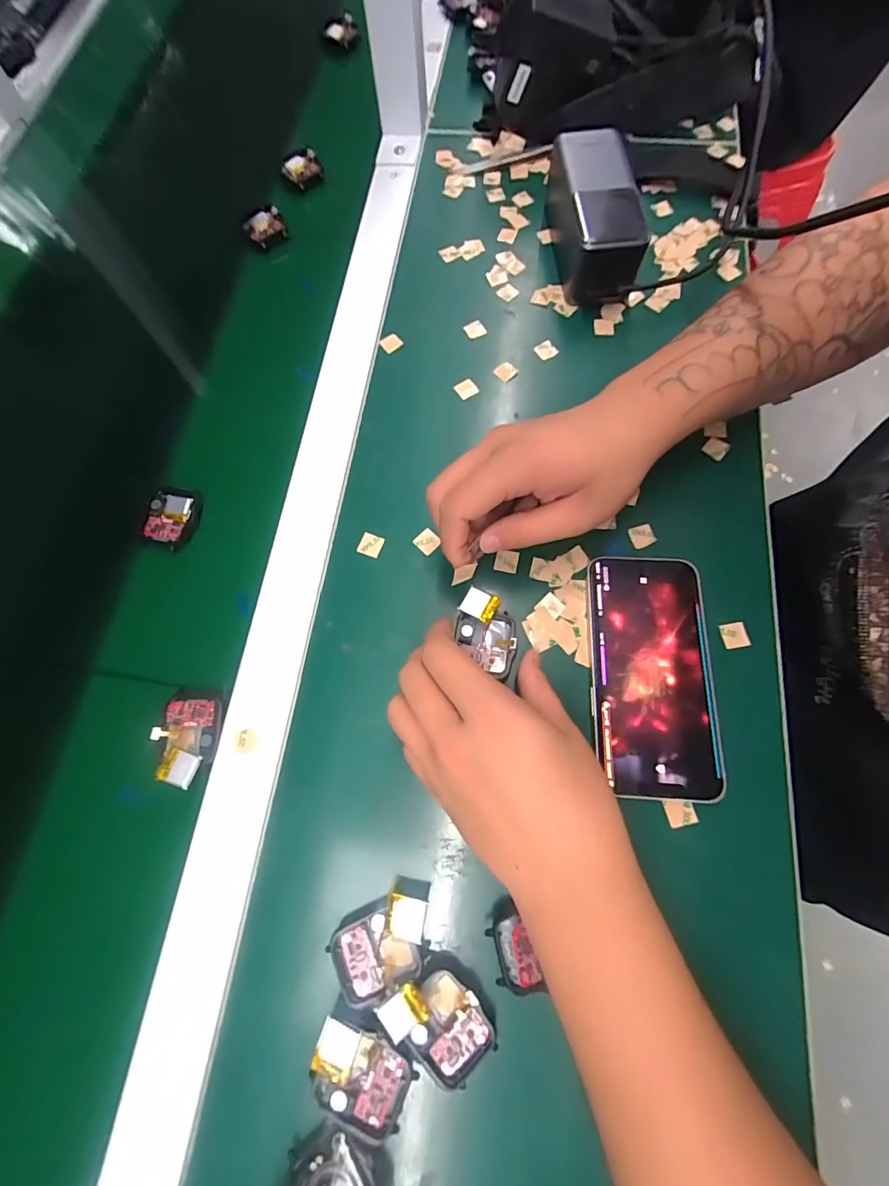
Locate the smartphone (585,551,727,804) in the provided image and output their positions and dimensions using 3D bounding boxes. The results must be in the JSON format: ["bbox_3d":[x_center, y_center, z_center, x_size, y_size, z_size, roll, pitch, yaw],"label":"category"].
[{"bbox_3d":[0.127,0.046,0.277,0.071,0.008,0.144,3,71,3],"label":"smartphone"}]

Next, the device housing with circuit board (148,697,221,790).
[{"bbox_3d":[-0.159,0.089,0.276,0.037,0.016,0.051,0,71,2],"label":"device housing with circuit board"}]

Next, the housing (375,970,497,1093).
[{"bbox_3d":[-0.003,0.212,0.221,0.051,0.013,0.036,40,77,14],"label":"housing"}]

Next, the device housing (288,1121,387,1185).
[{"bbox_3d":[-0.047,0.270,0.208,0.047,0.014,0.029,22,73,9],"label":"device housing"}]

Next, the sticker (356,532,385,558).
[{"bbox_3d":[-0.051,-0.034,0.314,0.015,0.004,0.016,21,73,9],"label":"sticker"}]

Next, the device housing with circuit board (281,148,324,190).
[{"bbox_3d":[-0.139,-0.415,0.440,0.035,0.009,0.040,-33,83,7],"label":"device housing with circuit board"}]

